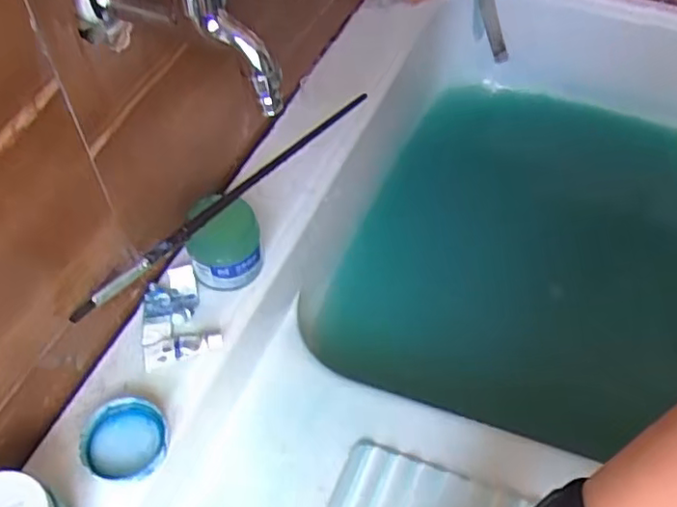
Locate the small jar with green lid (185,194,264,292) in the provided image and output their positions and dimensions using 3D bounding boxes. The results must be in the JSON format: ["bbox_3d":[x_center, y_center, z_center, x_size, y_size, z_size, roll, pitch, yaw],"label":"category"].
[{"bbox_3d":[-0.086,-0.008,0.495,0.056,0.058,0.050,-12,53,-10],"label":"small jar with green lid"}]

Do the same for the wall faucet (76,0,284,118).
[{"bbox_3d":[-0.081,-0.130,0.340,0.136,0.085,0.033,20,54,14],"label":"wall faucet"}]

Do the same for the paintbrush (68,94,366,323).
[{"bbox_3d":[-0.076,-0.049,0.494,0.015,0.013,0.300,35,59,23],"label":"paintbrush"}]

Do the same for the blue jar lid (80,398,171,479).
[{"bbox_3d":[-0.141,0.124,0.429,0.054,0.012,0.054,0,52,-1],"label":"blue jar lid"}]

